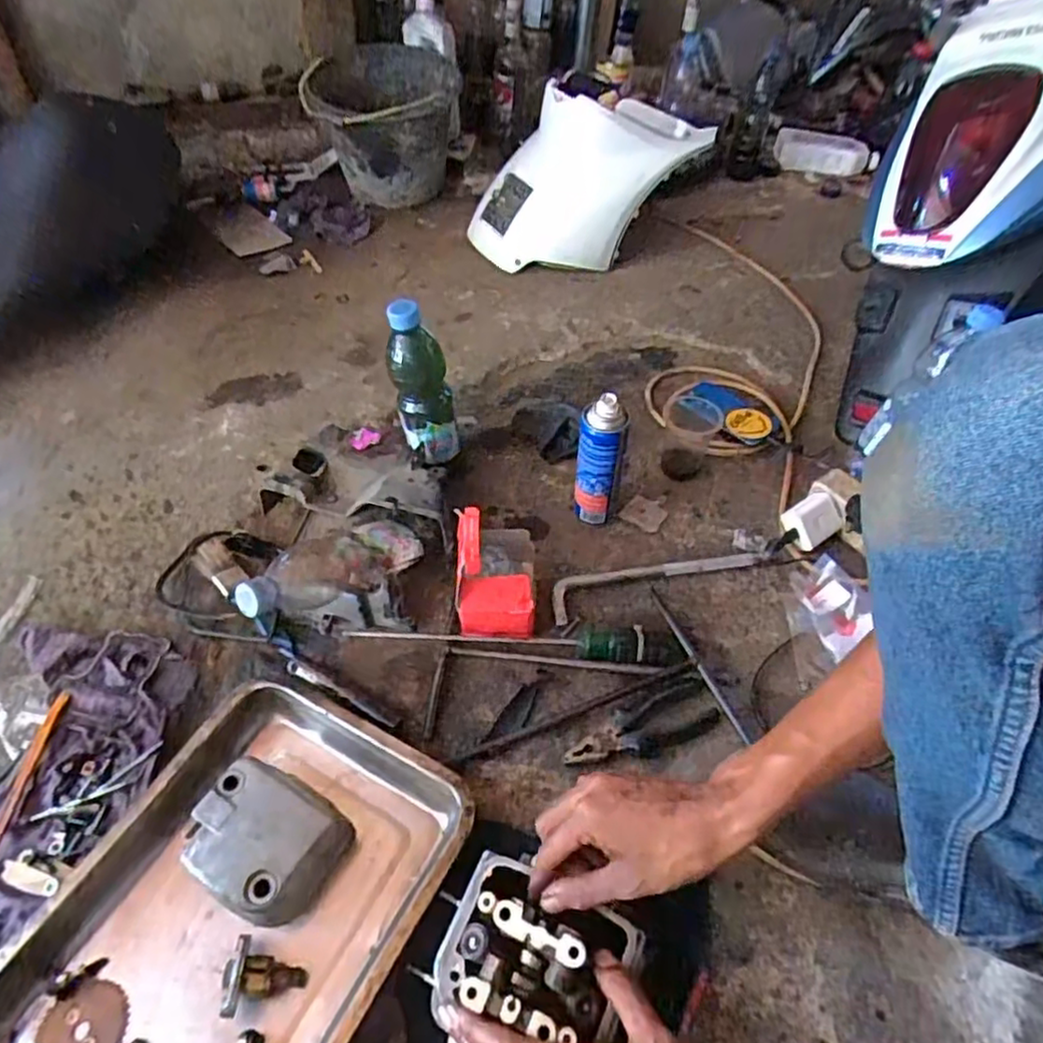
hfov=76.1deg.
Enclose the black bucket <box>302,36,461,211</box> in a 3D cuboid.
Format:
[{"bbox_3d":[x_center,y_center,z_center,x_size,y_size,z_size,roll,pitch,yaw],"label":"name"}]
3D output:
[{"bbox_3d":[-0.259,-0.782,1.327,0.288,0.217,0.312,-7,51,-5],"label":"black bucket"}]

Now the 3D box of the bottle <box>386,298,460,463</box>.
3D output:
[{"bbox_3d":[-0.115,-0.160,0.773,0.070,0.194,0.060,-12,51,-13],"label":"bottle"}]

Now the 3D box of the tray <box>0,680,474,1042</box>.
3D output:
[{"bbox_3d":[-0.228,0.315,0.529,0.262,0.054,0.351,24,55,19],"label":"tray"}]

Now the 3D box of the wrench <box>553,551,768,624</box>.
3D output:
[{"bbox_3d":[0.154,0.057,0.760,0.254,0.015,0.050,-15,52,-11],"label":"wrench"}]

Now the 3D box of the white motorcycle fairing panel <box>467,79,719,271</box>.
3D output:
[{"bbox_3d":[0.109,-0.573,1.133,0.395,0.231,0.158,-3,51,-1],"label":"white motorcycle fairing panel"}]

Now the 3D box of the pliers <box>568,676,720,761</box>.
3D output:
[{"bbox_3d":[0.118,0.201,0.636,0.154,0.012,0.050,-23,54,-16],"label":"pliers"}]

